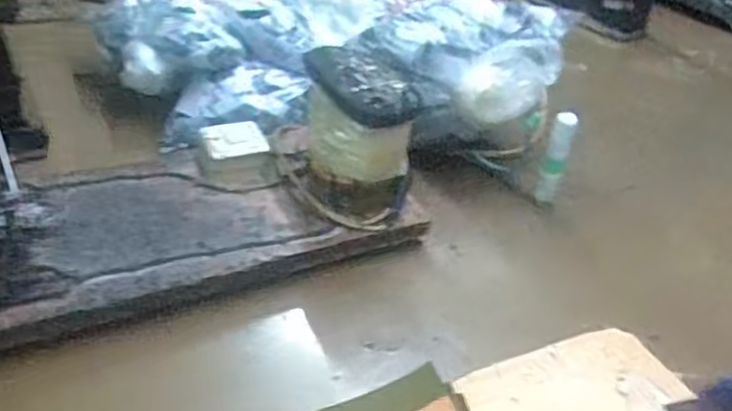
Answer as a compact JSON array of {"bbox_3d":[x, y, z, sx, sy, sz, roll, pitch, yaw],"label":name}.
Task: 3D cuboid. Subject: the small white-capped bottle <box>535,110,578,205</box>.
[{"bbox_3d":[0.157,-0.039,0.564,0.017,0.084,0.011,19,38,17],"label":"small white-capped bottle"}]

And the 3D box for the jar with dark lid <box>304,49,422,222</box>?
[{"bbox_3d":[-0.005,-0.048,0.505,0.073,0.114,0.089,-2,37,-11],"label":"jar with dark lid"}]

